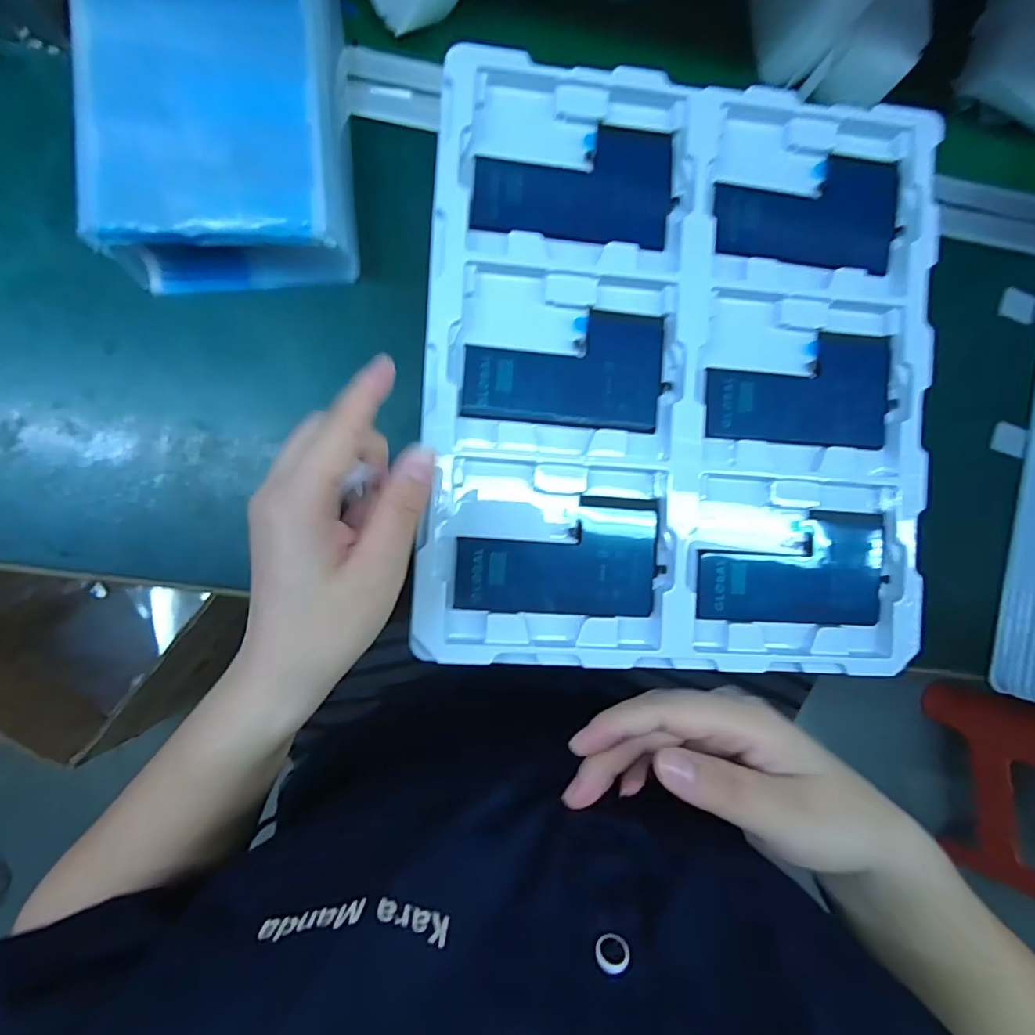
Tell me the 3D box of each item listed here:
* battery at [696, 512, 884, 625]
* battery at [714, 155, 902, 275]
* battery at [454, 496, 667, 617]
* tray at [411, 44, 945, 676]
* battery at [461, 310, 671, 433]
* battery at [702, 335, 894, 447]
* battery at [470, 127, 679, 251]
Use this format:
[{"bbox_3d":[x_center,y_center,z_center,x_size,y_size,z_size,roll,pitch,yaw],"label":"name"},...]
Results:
[{"bbox_3d":[0.155,0.029,0.296,0.108,0.008,0.063,2,87,-6],"label":"battery"},{"bbox_3d":[0.167,-0.176,0.301,0.108,0.006,0.066,2,86,-6],"label":"battery"},{"bbox_3d":[0.022,0.020,0.285,0.108,0.007,0.064,3,86,-6],"label":"battery"},{"bbox_3d":[0.092,-0.077,0.289,0.273,0.024,0.312,3,86,-6],"label":"tray"},{"bbox_3d":[0.026,-0.082,0.285,0.108,0.004,0.064,4,86,-6],"label":"battery"},{"bbox_3d":[0.162,-0.075,0.298,0.111,0.004,0.065,3,86,-6],"label":"battery"},{"bbox_3d":[0.031,-0.184,0.285,0.109,0.004,0.066,3,86,-6],"label":"battery"}]

